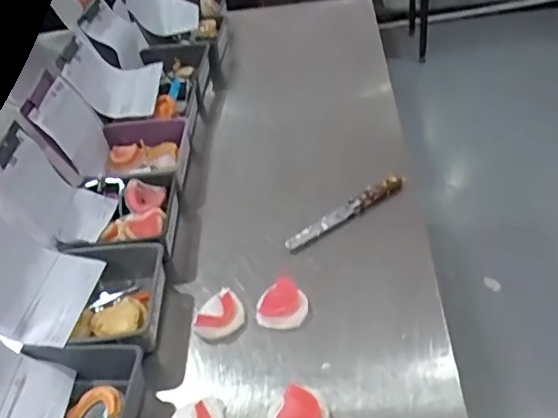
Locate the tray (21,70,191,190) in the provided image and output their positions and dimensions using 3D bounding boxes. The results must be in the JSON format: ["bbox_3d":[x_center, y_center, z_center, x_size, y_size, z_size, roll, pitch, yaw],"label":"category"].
[{"bbox_3d":[-0.312,-0.148,1.089,0.242,0.189,0.211,-4,41,5],"label":"tray"}]

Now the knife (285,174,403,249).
[{"bbox_3d":[0.116,0.002,0.986,0.251,0.015,0.026,-31,46,-23],"label":"knife"}]

